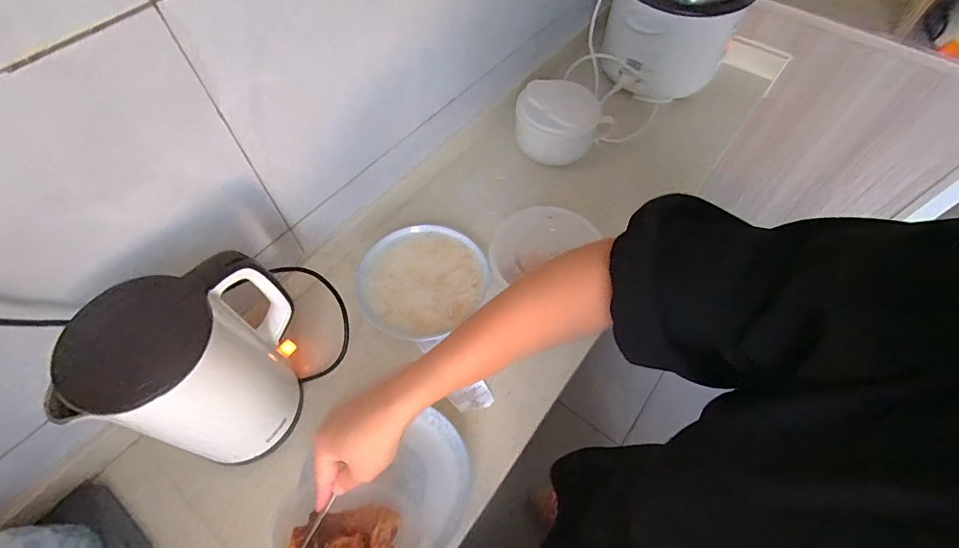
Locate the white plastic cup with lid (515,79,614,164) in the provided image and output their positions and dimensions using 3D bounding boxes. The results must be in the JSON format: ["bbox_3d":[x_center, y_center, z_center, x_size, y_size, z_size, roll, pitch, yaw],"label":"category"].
[{"bbox_3d":[0.145,-0.264,0.805,0.155,0.115,0.113,7,59,3],"label":"white plastic cup with lid"}]

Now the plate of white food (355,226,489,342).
[{"bbox_3d":[-0.089,0.013,0.675,0.186,0.045,0.175,1,59,-1],"label":"plate of white food"}]

